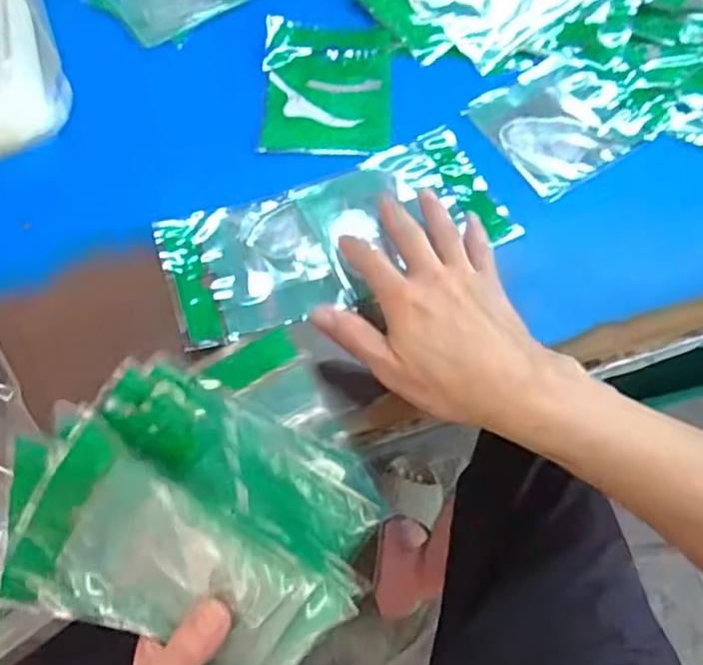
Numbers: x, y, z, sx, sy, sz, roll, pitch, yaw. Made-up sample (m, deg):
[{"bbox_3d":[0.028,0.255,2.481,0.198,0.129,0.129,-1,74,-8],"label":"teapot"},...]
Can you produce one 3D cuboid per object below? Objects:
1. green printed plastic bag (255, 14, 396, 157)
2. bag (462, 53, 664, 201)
[{"bbox_3d":[-0.020,-0.201,0.528,0.103,0.007,0.132,1,66,1],"label":"green printed plastic bag"},{"bbox_3d":[0.172,-0.174,0.517,0.136,0.010,0.107,-32,69,-13],"label":"bag"}]

